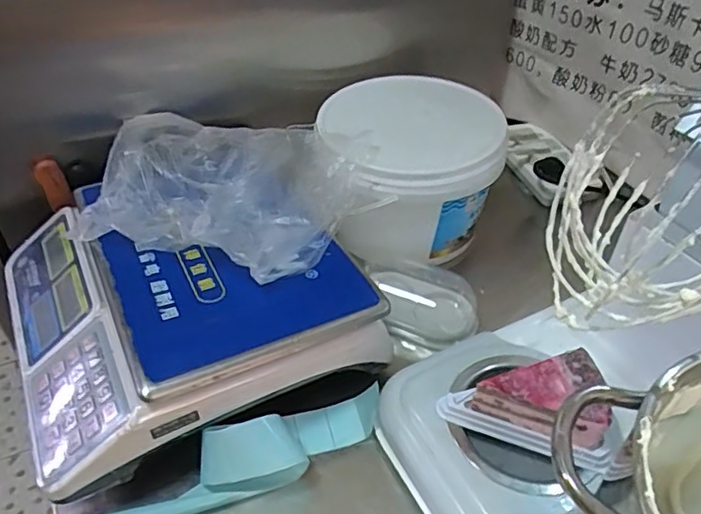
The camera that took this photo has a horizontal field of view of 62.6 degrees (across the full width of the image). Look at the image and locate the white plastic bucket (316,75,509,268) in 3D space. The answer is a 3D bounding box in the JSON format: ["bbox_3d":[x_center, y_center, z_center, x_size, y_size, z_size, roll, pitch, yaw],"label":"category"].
[{"bbox_3d":[0.067,-0.119,0.755,0.209,0.149,0.224,-4,42,-7],"label":"white plastic bucket"}]

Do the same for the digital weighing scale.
[{"bbox_3d":[-0.182,0.025,0.600,0.326,0.080,0.323,-20,46,-21],"label":"digital weighing scale"}]

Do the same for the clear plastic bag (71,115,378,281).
[{"bbox_3d":[-0.132,-0.087,0.628,0.280,0.072,0.239,17,44,16],"label":"clear plastic bag"}]

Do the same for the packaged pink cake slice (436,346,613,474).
[{"bbox_3d":[0.162,0.116,0.509,0.145,0.063,0.091,18,45,18],"label":"packaged pink cake slice"}]

